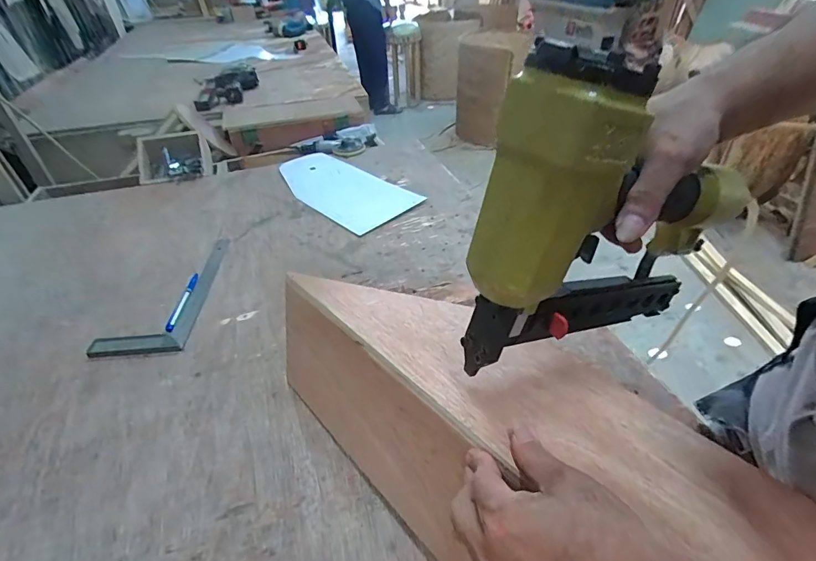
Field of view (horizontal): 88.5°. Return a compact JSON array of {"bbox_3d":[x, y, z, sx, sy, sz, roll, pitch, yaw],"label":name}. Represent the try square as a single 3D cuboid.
[{"bbox_3d":[-0.406,0.018,0.723,0.131,0.013,0.278,0,40,1],"label":"try square"}]

